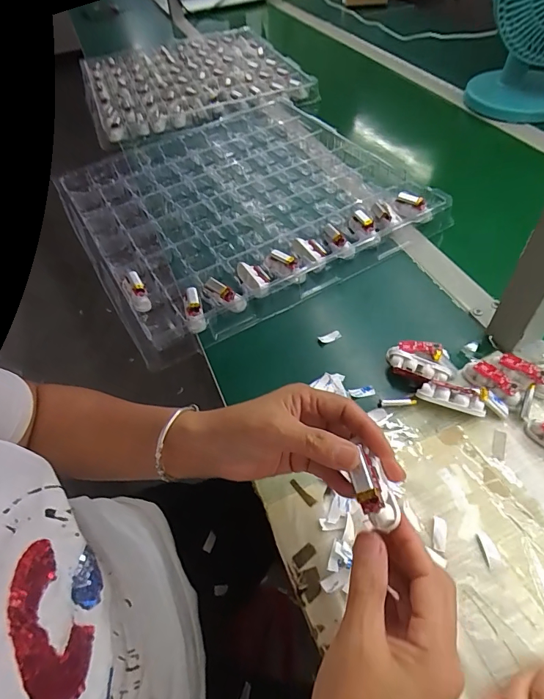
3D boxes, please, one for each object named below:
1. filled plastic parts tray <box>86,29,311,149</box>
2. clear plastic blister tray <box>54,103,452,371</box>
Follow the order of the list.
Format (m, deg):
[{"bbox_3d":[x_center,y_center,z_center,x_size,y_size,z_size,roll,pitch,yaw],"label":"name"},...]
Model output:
[{"bbox_3d":[-0.208,-0.656,0.999,0.460,0.032,0.505,-19,52,-10],"label":"filled plastic parts tray"},{"bbox_3d":[-0.068,-0.246,0.658,0.458,0.034,0.511,-26,54,-16],"label":"clear plastic blister tray"}]

